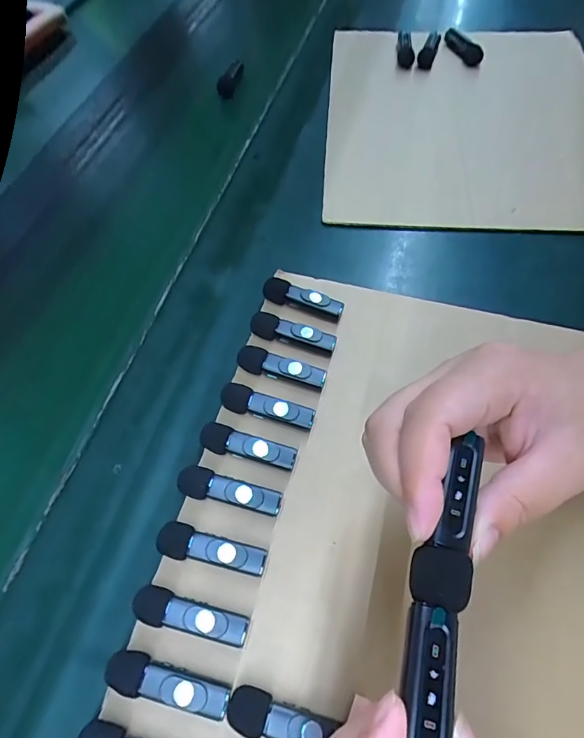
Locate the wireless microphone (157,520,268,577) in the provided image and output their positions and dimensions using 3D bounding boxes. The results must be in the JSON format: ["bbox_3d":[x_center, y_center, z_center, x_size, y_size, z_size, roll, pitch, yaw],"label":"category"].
[{"bbox_3d":[-0.047,0.106,0.263,0.063,0.015,0.019,14,62,11],"label":"wireless microphone"}]

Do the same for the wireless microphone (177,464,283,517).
[{"bbox_3d":[-0.039,0.077,0.281,0.064,0.015,0.019,15,62,11],"label":"wireless microphone"}]

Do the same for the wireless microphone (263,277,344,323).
[{"bbox_3d":[0.008,-0.054,0.353,0.063,0.016,0.016,19,63,13],"label":"wireless microphone"}]

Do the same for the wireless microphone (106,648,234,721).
[{"bbox_3d":[-0.063,0.162,0.232,0.063,0.016,0.017,11,61,9],"label":"wireless microphone"}]

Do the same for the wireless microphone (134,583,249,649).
[{"bbox_3d":[-0.055,0.136,0.247,0.063,0.015,0.018,13,61,10],"label":"wireless microphone"}]

